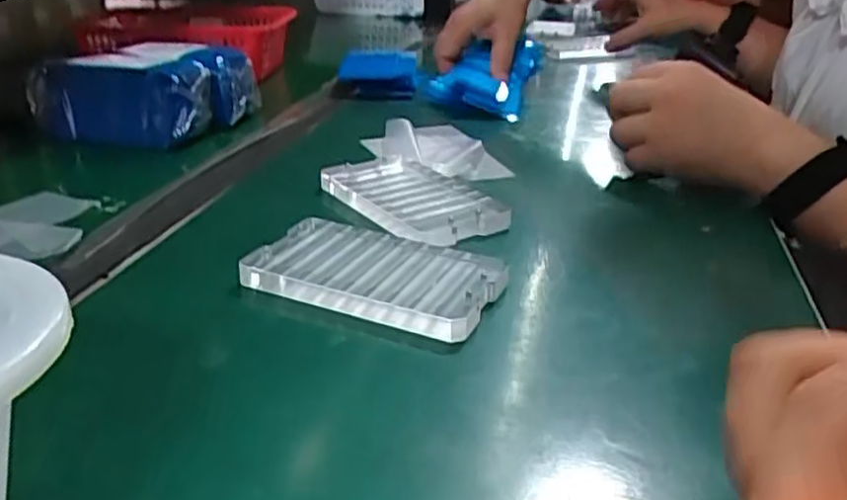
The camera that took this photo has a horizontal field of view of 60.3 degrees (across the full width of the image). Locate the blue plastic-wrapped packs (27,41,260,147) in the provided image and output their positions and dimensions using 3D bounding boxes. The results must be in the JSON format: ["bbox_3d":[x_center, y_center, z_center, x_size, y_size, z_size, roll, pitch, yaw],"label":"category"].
[{"bbox_3d":[-0.235,-0.137,0.622,0.152,0.063,0.114,5,26,9],"label":"blue plastic-wrapped packs"}]

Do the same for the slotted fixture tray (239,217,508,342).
[{"bbox_3d":[-0.026,0.013,0.367,0.120,0.015,0.078,13,27,23],"label":"slotted fixture tray"}]

